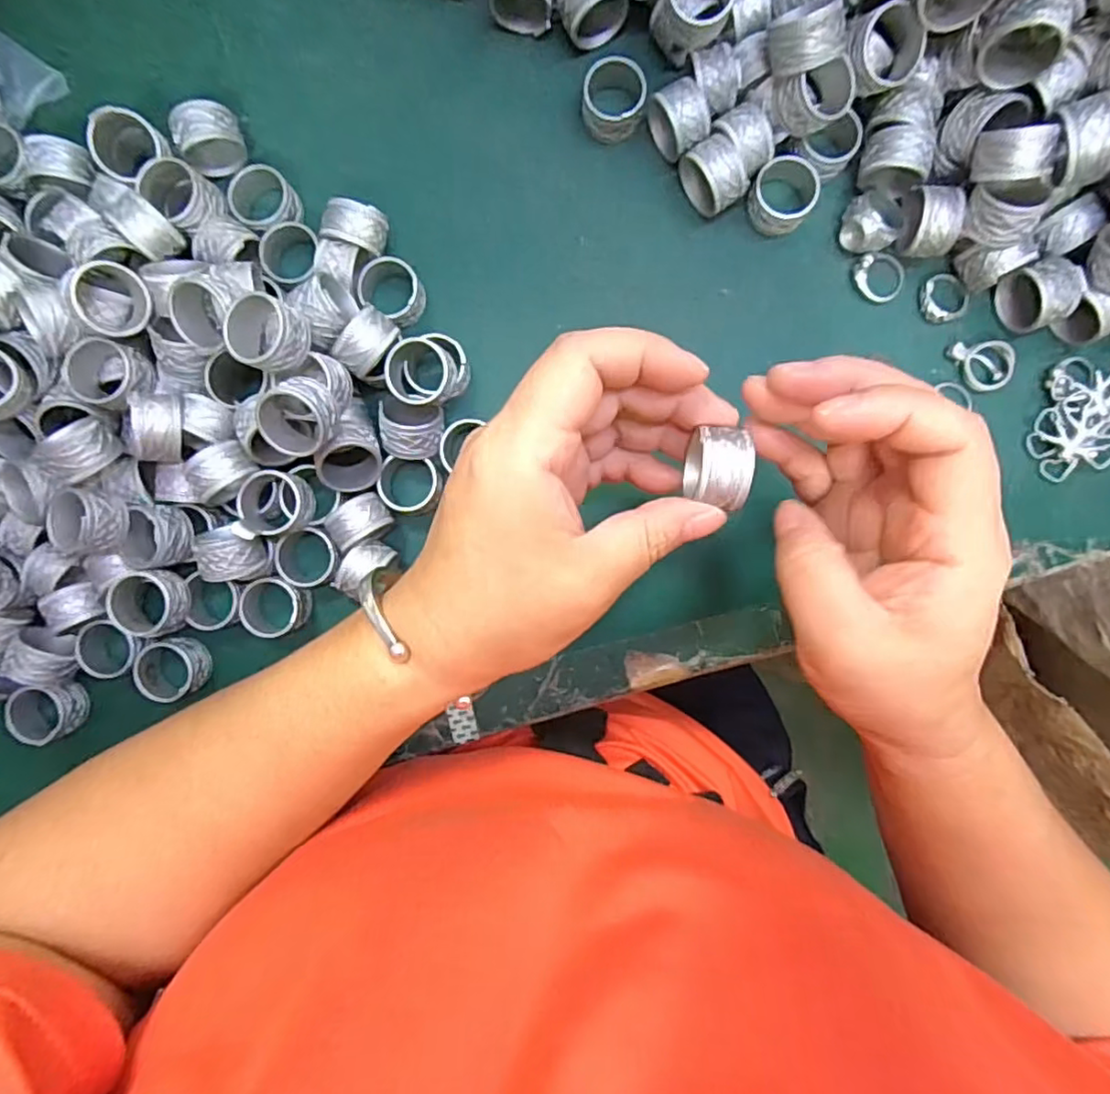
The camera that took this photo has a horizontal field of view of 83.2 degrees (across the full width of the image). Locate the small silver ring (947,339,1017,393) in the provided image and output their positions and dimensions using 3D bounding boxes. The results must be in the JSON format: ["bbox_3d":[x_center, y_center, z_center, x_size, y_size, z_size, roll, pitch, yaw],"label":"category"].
[{"bbox_3d":[0.194,-0.082,0.283,0.028,0.005,0.022,-2,93,2],"label":"small silver ring"}]

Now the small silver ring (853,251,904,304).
[{"bbox_3d":[0.148,-0.122,0.283,0.022,0.006,0.022,0,93,2],"label":"small silver ring"}]

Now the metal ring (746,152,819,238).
[{"bbox_3d":[0.101,-0.156,0.277,0.027,0.017,0.030,34,94,0],"label":"metal ring"}]

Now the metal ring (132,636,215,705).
[{"bbox_3d":[-0.178,0.057,0.291,0.030,0.017,0.028,0,93,2],"label":"metal ring"}]

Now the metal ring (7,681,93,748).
[{"bbox_3d":[-0.237,0.077,0.292,0.028,0.018,0.027,0,93,2],"label":"metal ring"}]

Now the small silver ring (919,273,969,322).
[{"bbox_3d":[0.176,-0.112,0.282,0.020,0.006,0.021,0,93,2],"label":"small silver ring"}]

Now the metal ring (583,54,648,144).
[{"bbox_3d":[0.026,-0.200,0.278,0.027,0.017,0.030,5,93,2],"label":"metal ring"}]

